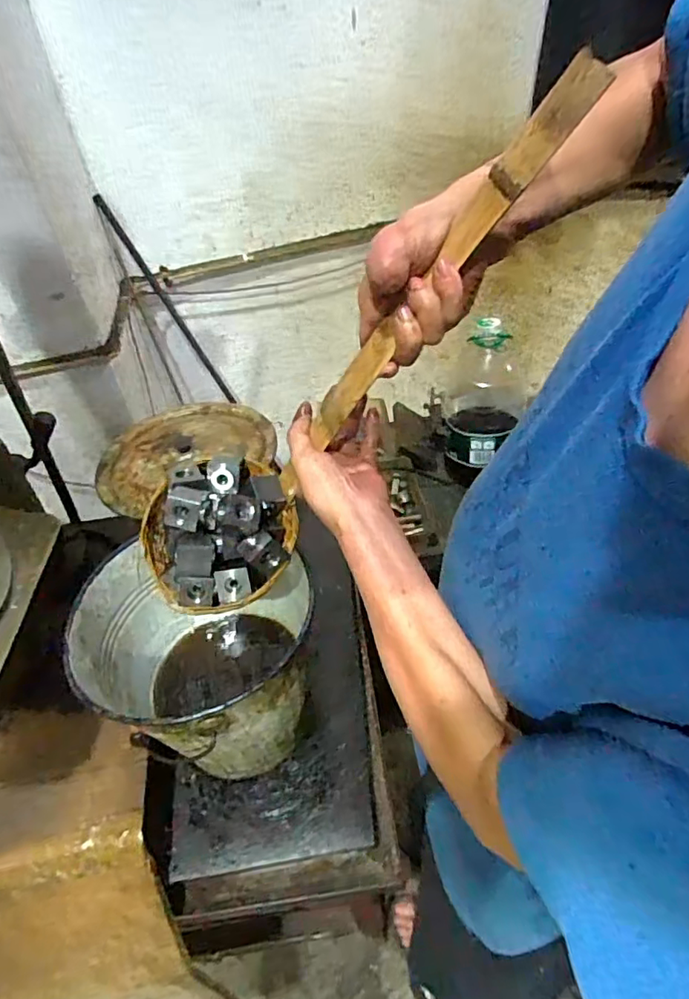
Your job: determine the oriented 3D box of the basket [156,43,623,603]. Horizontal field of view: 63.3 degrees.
[{"bbox_3d":[-0.007,-0.075,0.404,0.102,0.458,0.107,23,35,-32],"label":"basket"}]

